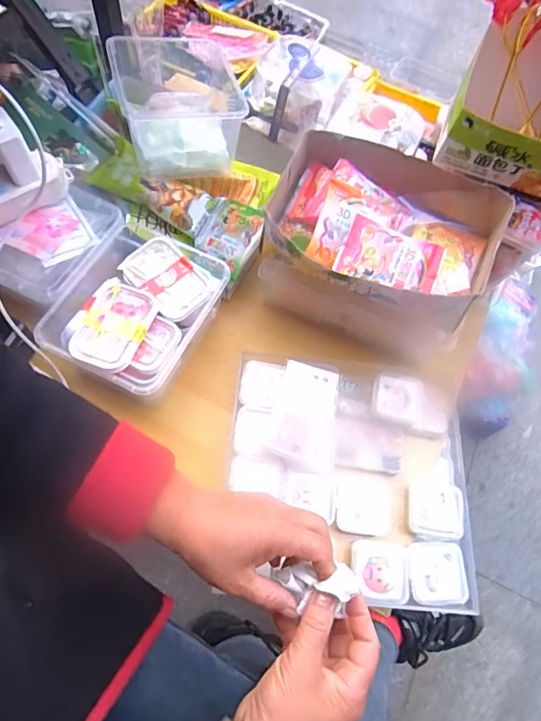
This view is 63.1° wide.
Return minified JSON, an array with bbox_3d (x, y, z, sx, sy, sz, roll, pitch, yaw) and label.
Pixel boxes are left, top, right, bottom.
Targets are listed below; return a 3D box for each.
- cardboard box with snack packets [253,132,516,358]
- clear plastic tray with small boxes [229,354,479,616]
[{"bbox_3d":[0.118,-0.122,0.504,0.233,0.136,0.158,22,67,5],"label":"cardboard box with snack packets"},{"bbox_3d":[0.084,0.121,0.468,0.249,0.039,0.243,5,66,-3],"label":"clear plastic tray with small boxes"}]

